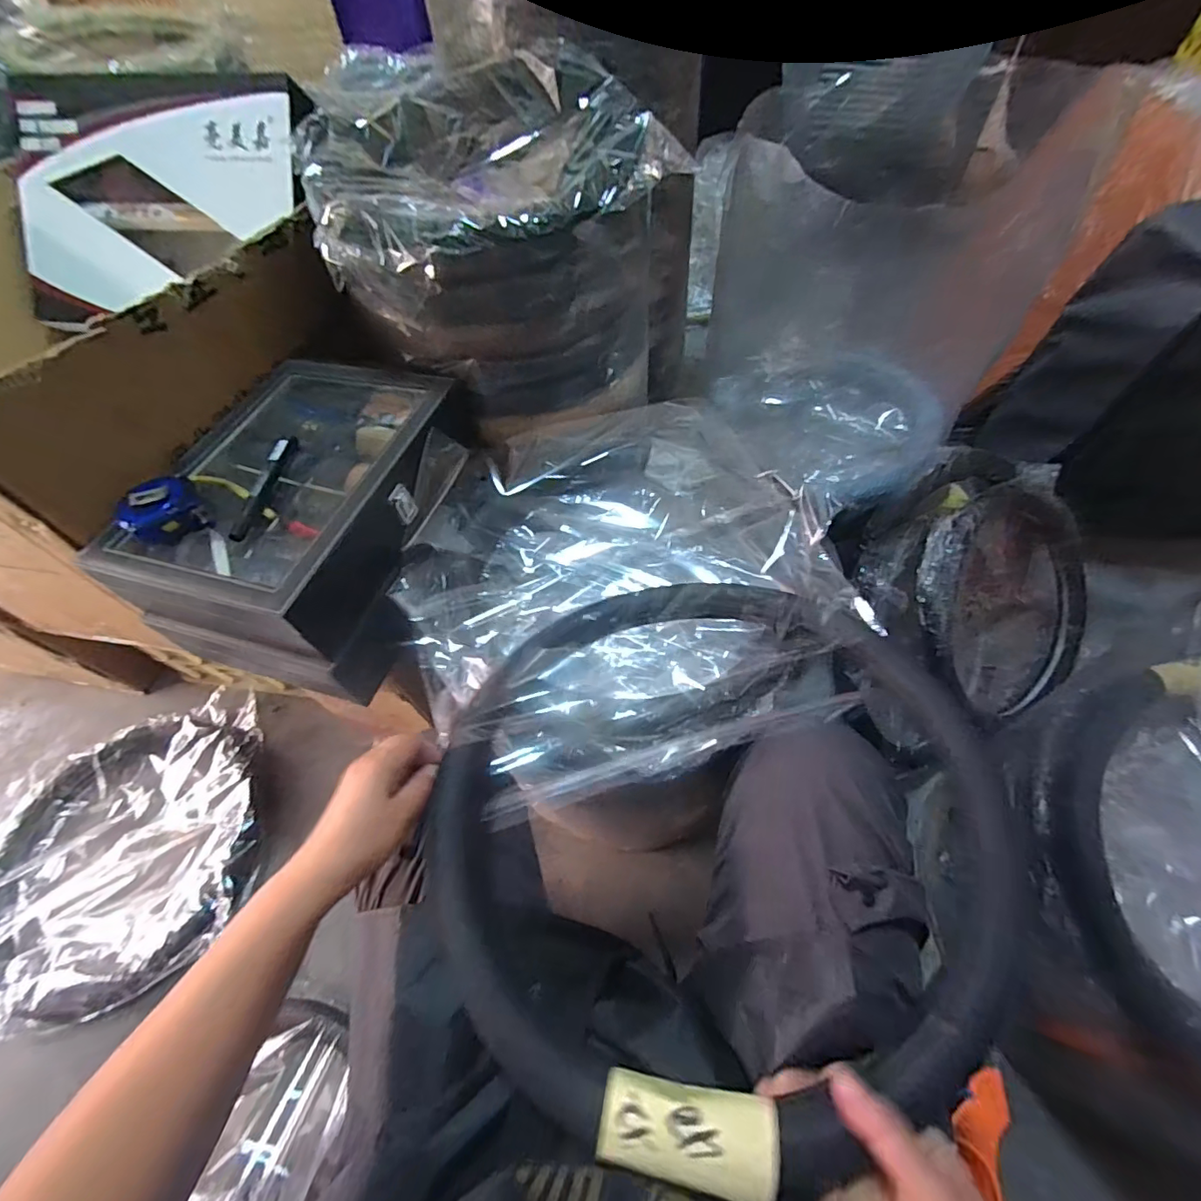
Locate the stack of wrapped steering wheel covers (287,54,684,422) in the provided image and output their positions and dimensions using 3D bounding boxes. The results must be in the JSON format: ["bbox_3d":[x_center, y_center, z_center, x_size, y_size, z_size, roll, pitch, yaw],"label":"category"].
[{"bbox_3d":[-0.136,-0.429,0.677,0.368,0.280,0.349,-24,58,-11],"label":"stack of wrapped steering wheel covers"}]

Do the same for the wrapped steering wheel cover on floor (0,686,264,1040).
[{"bbox_3d":[-0.732,0.390,0.809,0.393,0.067,0.402,-20,57,-9],"label":"wrapped steering wheel cover on floor"}]

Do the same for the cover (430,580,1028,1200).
[{"bbox_3d":[0.079,0.144,0.396,0.393,0.067,0.400,5,57,8],"label":"cover"}]

